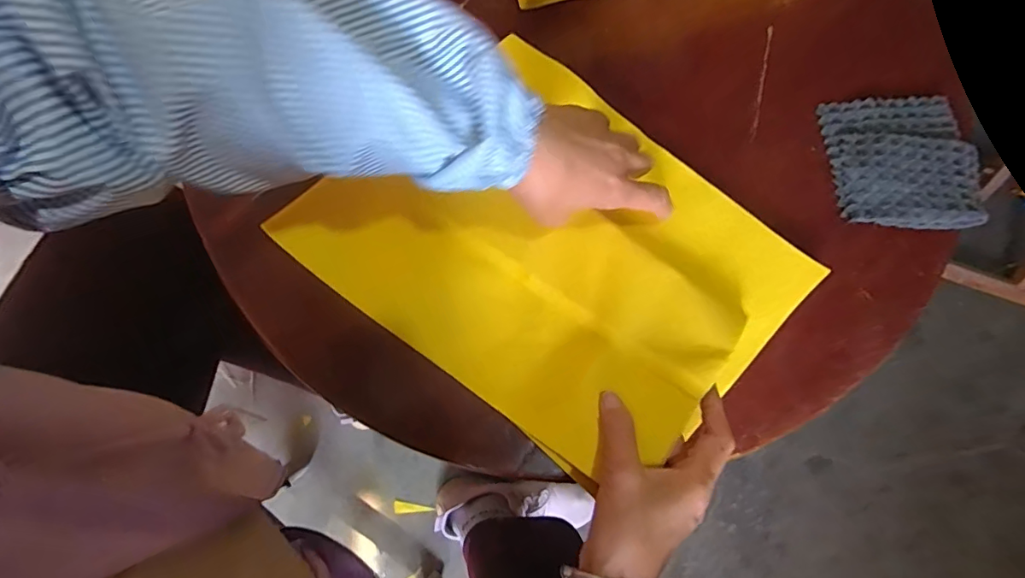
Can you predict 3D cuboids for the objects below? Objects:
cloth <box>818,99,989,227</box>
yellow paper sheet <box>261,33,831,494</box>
[{"bbox_3d":[0.348,-0.115,0.444,0.114,0.021,0.126,-2,77,0],"label":"cloth"},{"bbox_3d":[0.032,-0.031,0.403,0.348,0.039,0.278,41,80,9],"label":"yellow paper sheet"}]

